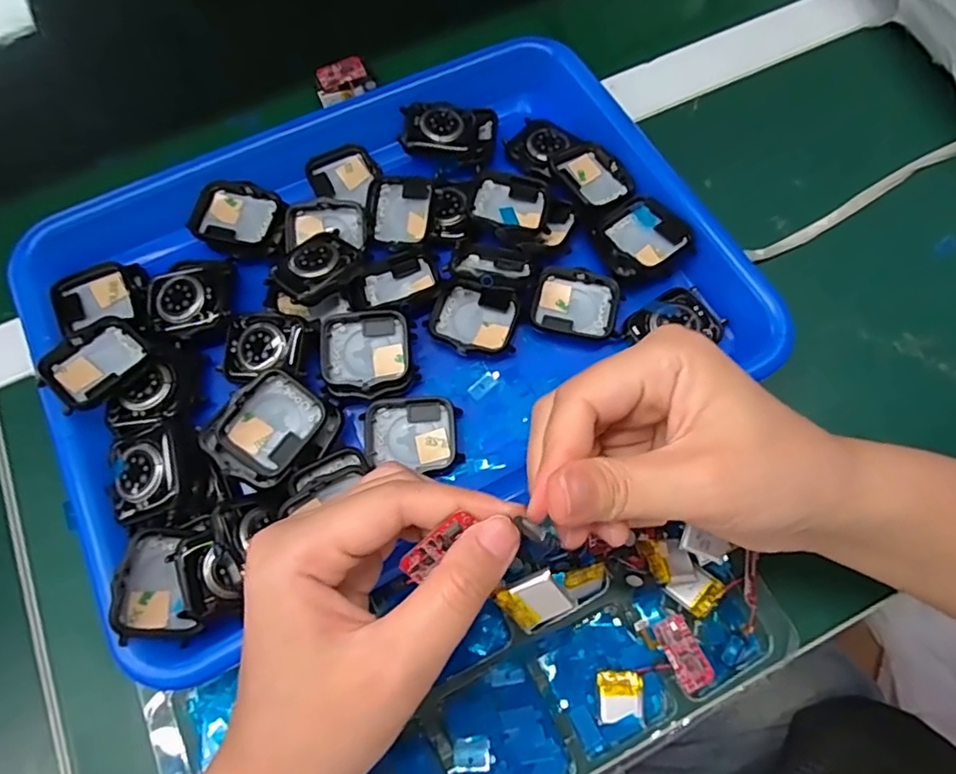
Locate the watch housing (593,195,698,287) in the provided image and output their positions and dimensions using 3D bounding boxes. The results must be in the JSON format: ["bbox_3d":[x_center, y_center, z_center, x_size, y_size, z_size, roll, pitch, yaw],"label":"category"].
[{"bbox_3d":[0.085,-0.076,0.310,0.042,0.012,0.044,-36,67,-6],"label":"watch housing"}]

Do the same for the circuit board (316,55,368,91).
[{"bbox_3d":[-0.088,-0.202,0.385,0.031,0.004,0.020,-22,87,-7],"label":"circuit board"}]

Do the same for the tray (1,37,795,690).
[{"bbox_3d":[-0.047,-0.048,0.308,0.321,0.042,0.247,-26,70,-9],"label":"tray"}]

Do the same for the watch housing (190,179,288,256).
[{"bbox_3d":[-0.126,-0.090,0.319,0.046,0.012,0.039,9,69,6],"label":"watch housing"}]

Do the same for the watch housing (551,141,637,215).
[{"bbox_3d":[0.062,-0.116,0.327,0.037,0.012,0.047,-37,71,-12],"label":"watch housing"}]

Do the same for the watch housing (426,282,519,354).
[{"bbox_3d":[-0.002,-0.035,0.303,0.042,0.010,0.039,14,69,8],"label":"watch housing"}]

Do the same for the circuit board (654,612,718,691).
[{"bbox_3d":[0.090,0.115,0.260,0.016,0.004,0.030,-21,69,-6],"label":"circuit board"}]

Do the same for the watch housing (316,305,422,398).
[{"bbox_3d":[-0.053,-0.015,0.288,0.044,0.014,0.040,-7,68,0],"label":"watch housing"}]

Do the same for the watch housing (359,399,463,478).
[{"bbox_3d":[-0.031,0.024,0.282,0.044,0.010,0.037,-7,68,-1],"label":"watch housing"}]

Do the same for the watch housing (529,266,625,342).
[{"bbox_3d":[0.050,-0.043,0.304,0.043,0.008,0.037,10,69,6],"label":"watch housing"}]

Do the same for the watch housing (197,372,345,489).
[{"bbox_3d":[-0.093,0.020,0.269,0.044,0.011,0.049,44,73,-10],"label":"watch housing"}]

